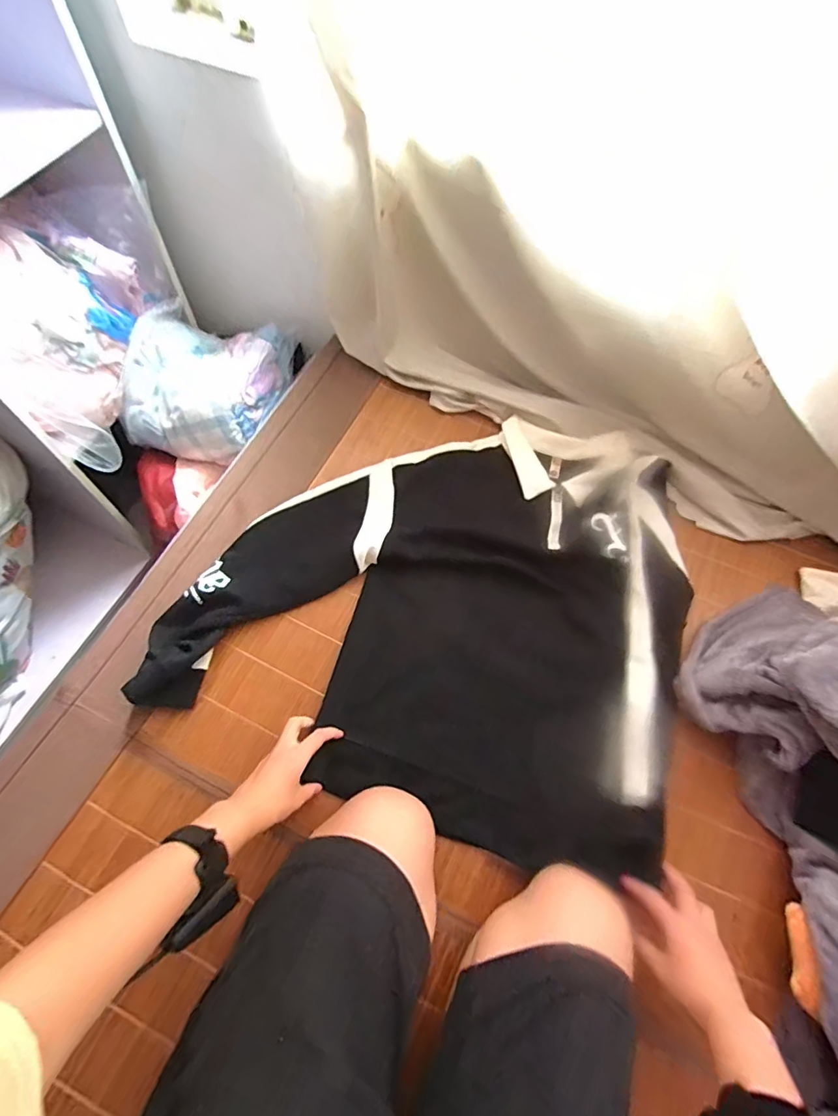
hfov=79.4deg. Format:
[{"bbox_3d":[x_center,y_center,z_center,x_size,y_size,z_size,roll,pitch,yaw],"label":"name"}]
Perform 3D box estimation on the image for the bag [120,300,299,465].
[{"bbox_3d":[-0.395,-0.332,0.967,0.266,0.155,0.257,16,65,5],"label":"bag"}]

